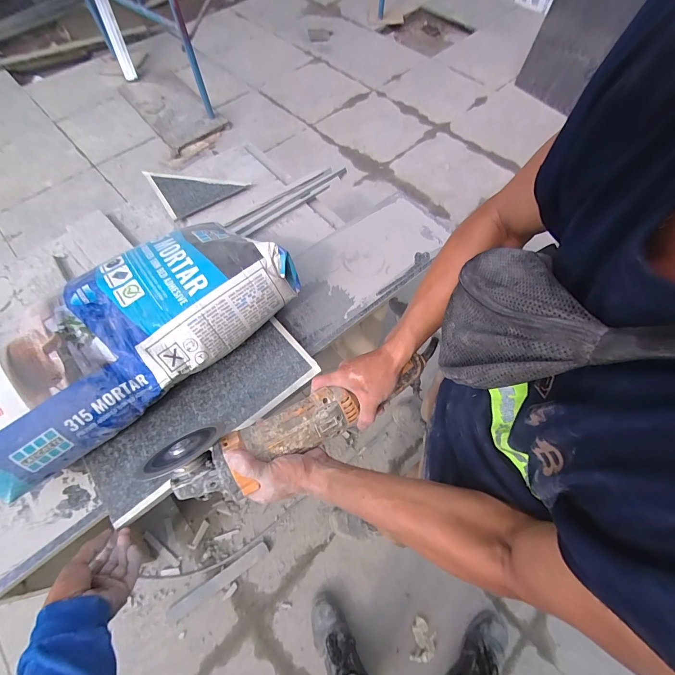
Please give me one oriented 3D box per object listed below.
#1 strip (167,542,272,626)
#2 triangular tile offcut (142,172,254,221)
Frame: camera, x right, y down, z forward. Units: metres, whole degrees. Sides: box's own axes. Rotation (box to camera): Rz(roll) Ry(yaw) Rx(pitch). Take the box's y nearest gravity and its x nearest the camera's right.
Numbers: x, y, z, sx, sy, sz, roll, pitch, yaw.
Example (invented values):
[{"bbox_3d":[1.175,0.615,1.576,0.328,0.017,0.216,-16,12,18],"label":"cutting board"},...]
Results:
[{"bbox_3d":[-0.380,0.782,1.097,0.342,0.006,0.046,-30,67,-15],"label":"strip"},{"bbox_3d":[-0.353,-0.390,0.860,0.199,0.019,0.179,-30,67,-15],"label":"triangular tile offcut"}]

